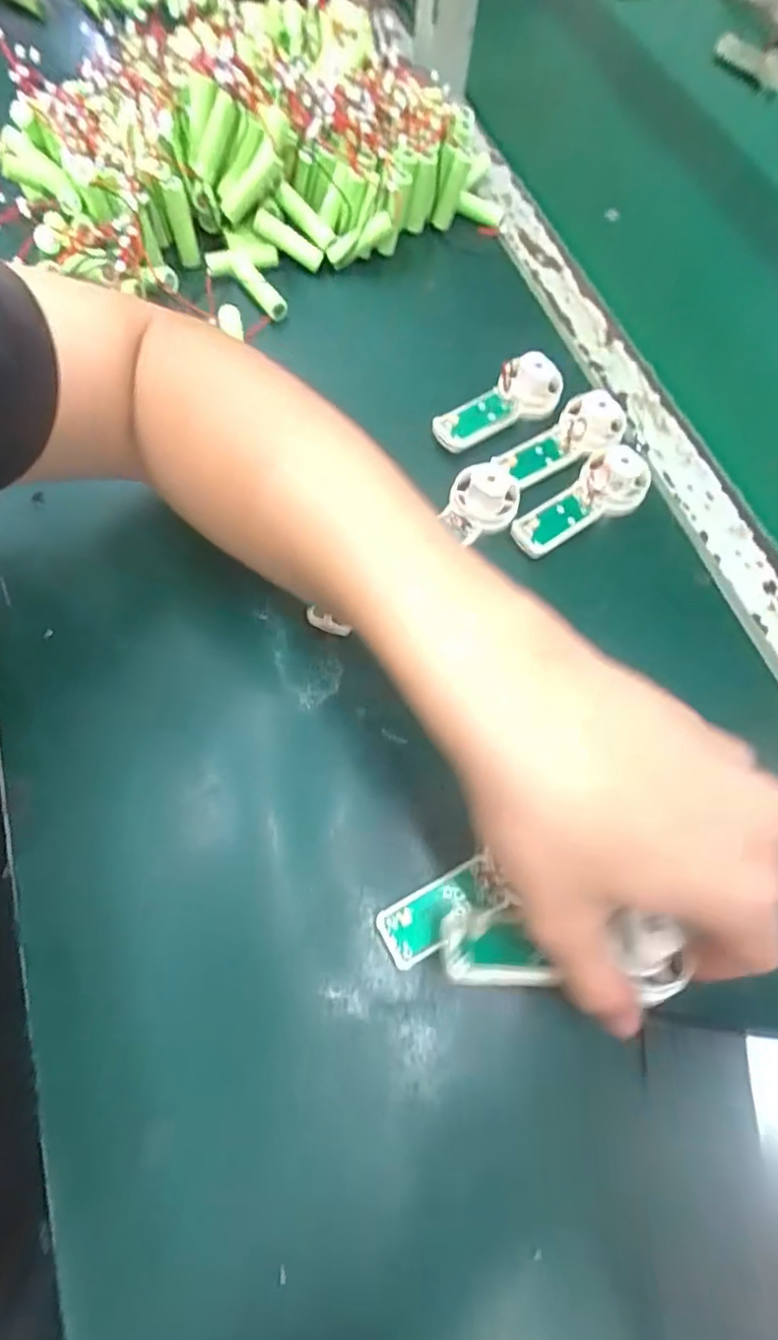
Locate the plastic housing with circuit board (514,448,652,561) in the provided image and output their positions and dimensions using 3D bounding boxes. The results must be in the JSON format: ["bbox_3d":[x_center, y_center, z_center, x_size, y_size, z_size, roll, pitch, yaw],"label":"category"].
[{"bbox_3d":[0.111,-0.094,0.365,0.089,0.031,0.038,-40,75,-19],"label":"plastic housing with circuit board"}]

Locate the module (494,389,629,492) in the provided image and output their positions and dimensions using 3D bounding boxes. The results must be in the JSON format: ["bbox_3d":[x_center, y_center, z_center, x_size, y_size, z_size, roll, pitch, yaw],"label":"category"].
[{"bbox_3d":[0.109,-0.139,0.385,0.084,0.034,0.041,-38,74,-19],"label":"module"}]

